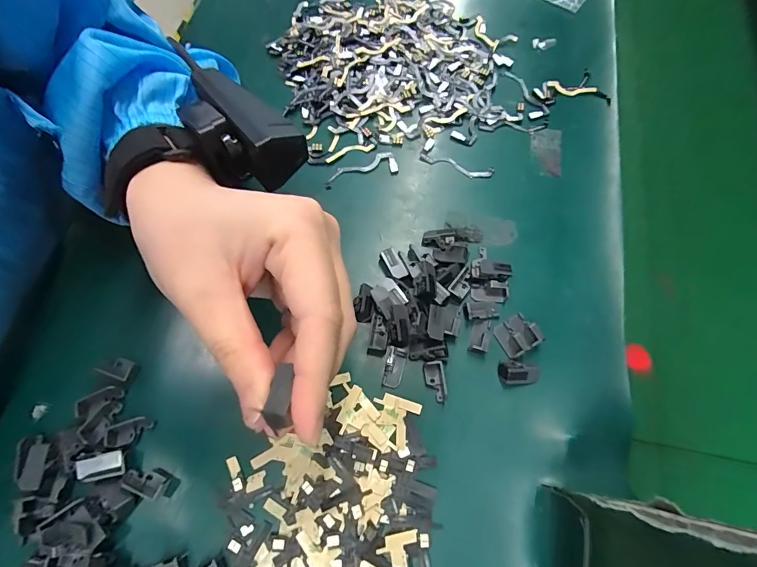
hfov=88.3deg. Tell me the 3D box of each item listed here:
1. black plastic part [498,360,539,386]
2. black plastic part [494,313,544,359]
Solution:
[{"bbox_3d":[0.080,0.051,0.223,0.023,0.009,0.012,4,68,1],"label":"black plastic part"},{"bbox_3d":[0.082,0.031,0.232,0.021,0.012,0.021,-26,71,-11],"label":"black plastic part"}]

